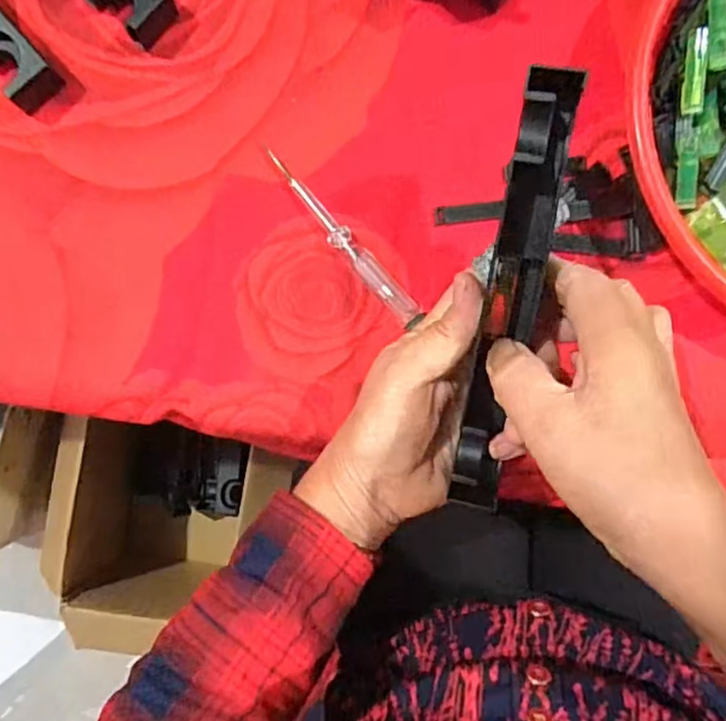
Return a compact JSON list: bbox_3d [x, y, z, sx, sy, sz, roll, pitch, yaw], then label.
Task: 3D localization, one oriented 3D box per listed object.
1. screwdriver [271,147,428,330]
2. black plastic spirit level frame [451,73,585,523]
[{"bbox_3d":[-0.012,-0.069,0.356,0.015,0.011,0.122,-41,87,0],"label":"screwdriver"},{"bbox_3d":[0.070,-0.025,0.293,0.028,0.030,0.195,10,101,2],"label":"black plastic spirit level frame"}]

